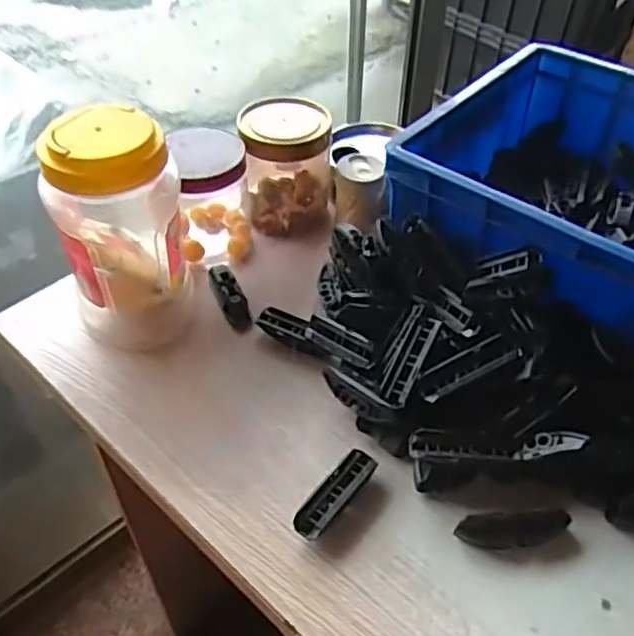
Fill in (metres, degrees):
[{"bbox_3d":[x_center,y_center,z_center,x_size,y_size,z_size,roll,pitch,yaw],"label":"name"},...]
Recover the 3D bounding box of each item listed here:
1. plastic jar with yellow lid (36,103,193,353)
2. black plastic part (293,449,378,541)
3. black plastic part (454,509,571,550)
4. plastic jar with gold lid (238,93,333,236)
[{"bbox_3d":[-0.149,-0.066,0.496,0.093,0.169,0.094,-4,46,-5],"label":"plastic jar with yellow lid"},{"bbox_3d":[0.012,0.118,0.429,0.020,0.017,0.071,31,53,26],"label":"black plastic part"},{"bbox_3d":[0.126,0.136,0.412,0.069,0.020,0.016,-4,46,-5],"label":"black plastic part"},{"bbox_3d":[-0.031,-0.150,0.626,0.084,0.106,0.090,0,46,0],"label":"plastic jar with gold lid"}]

